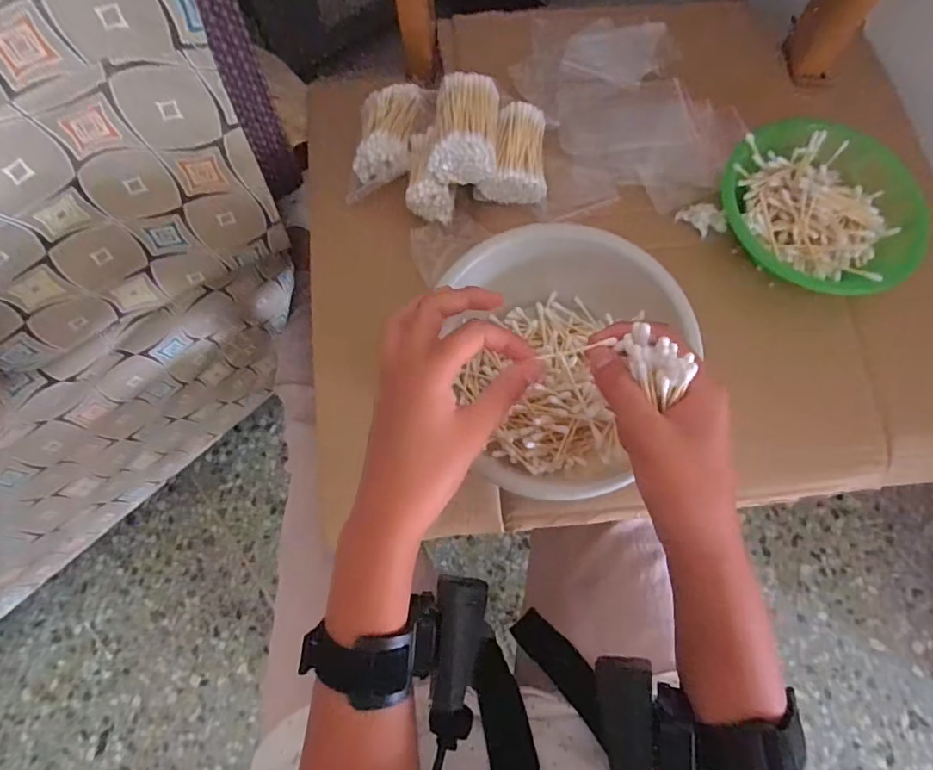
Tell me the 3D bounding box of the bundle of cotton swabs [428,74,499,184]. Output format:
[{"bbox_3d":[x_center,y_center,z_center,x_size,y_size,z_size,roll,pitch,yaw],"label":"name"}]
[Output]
[{"bbox_3d":[-0.001,-0.208,0.420,0.053,0.037,0.079,2,73,2],"label":"bundle of cotton swabs"}]

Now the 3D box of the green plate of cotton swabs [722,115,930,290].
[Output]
[{"bbox_3d":[0.290,-0.145,0.425,0.142,0.042,0.163,-43,77,-10],"label":"green plate of cotton swabs"}]

